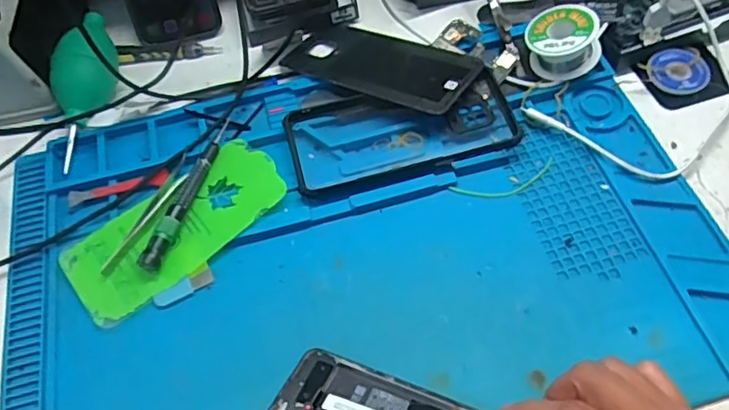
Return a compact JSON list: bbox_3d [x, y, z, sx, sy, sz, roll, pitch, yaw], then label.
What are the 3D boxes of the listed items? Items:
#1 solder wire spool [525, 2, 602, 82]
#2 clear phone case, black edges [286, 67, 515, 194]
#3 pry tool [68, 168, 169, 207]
[{"bbox_3d":[0.157,-0.129,0.466,0.053,0.033,0.048,-28,53,7],"label":"solder wire spool"},{"bbox_3d":[0.026,-0.060,0.449,0.165,0.016,0.081,-14,61,-5],"label":"clear phone case, black edges"},{"bbox_3d":[-0.184,-0.013,0.441,0.073,0.004,0.014,-16,61,-6],"label":"pry tool"}]

